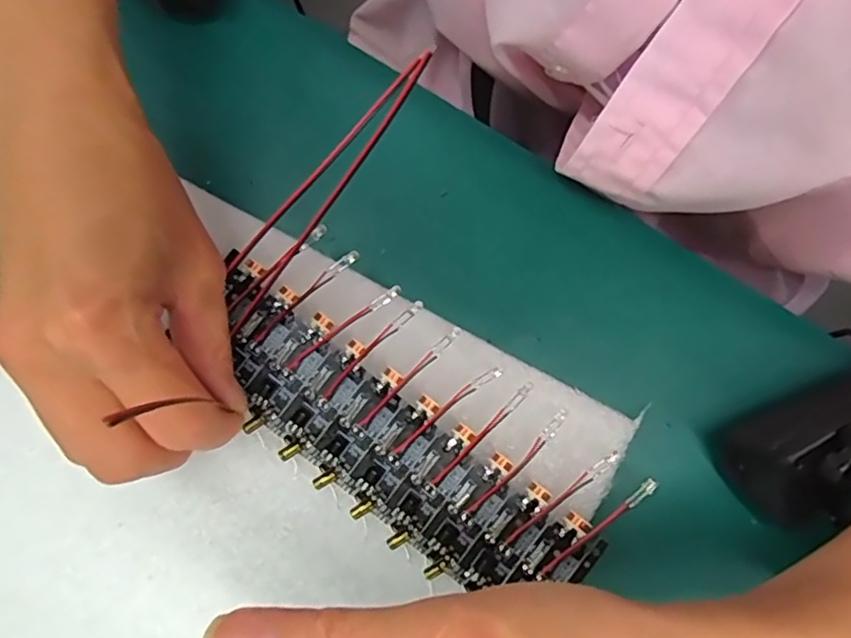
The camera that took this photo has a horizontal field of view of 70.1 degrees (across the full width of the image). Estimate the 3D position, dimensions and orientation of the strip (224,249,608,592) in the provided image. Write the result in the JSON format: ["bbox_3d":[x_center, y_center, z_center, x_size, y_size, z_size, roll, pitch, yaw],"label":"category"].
[{"bbox_3d":[-0.015,0.042,0.207,0.154,0.009,0.045,38,79,6],"label":"strip"}]

